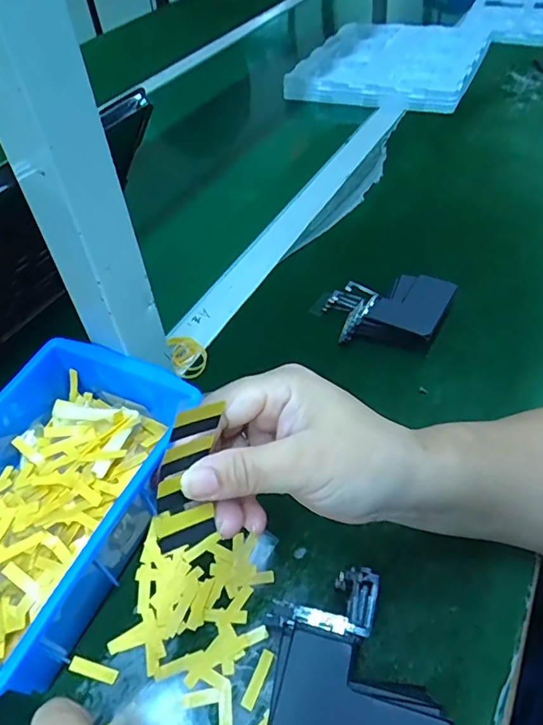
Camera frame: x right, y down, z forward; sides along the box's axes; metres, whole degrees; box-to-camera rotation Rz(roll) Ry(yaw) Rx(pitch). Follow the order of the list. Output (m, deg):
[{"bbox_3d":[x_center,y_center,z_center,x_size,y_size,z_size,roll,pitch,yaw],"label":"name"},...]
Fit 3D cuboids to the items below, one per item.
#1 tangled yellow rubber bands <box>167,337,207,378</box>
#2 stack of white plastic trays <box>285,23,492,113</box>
[{"bbox_3d":[-0.075,-0.008,0.450,0.029,0.010,0.048,-18,49,-12],"label":"tangled yellow rubber bands"},{"bbox_3d":[0.209,-0.515,0.858,0.272,0.050,0.338,16,49,20],"label":"stack of white plastic trays"}]

